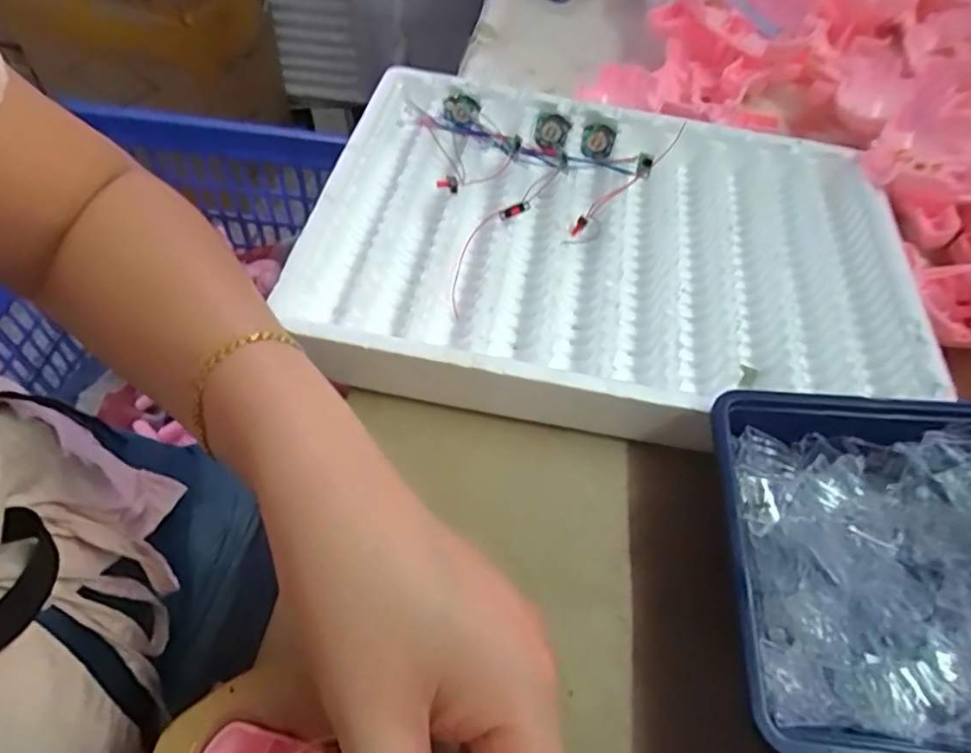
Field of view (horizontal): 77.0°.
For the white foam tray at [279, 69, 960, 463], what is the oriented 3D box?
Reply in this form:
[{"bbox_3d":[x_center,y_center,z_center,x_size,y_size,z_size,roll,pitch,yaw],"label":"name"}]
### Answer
[{"bbox_3d":[0.076,-0.081,0.373,0.345,0.036,0.262,10,56,2],"label":"white foam tray"}]

